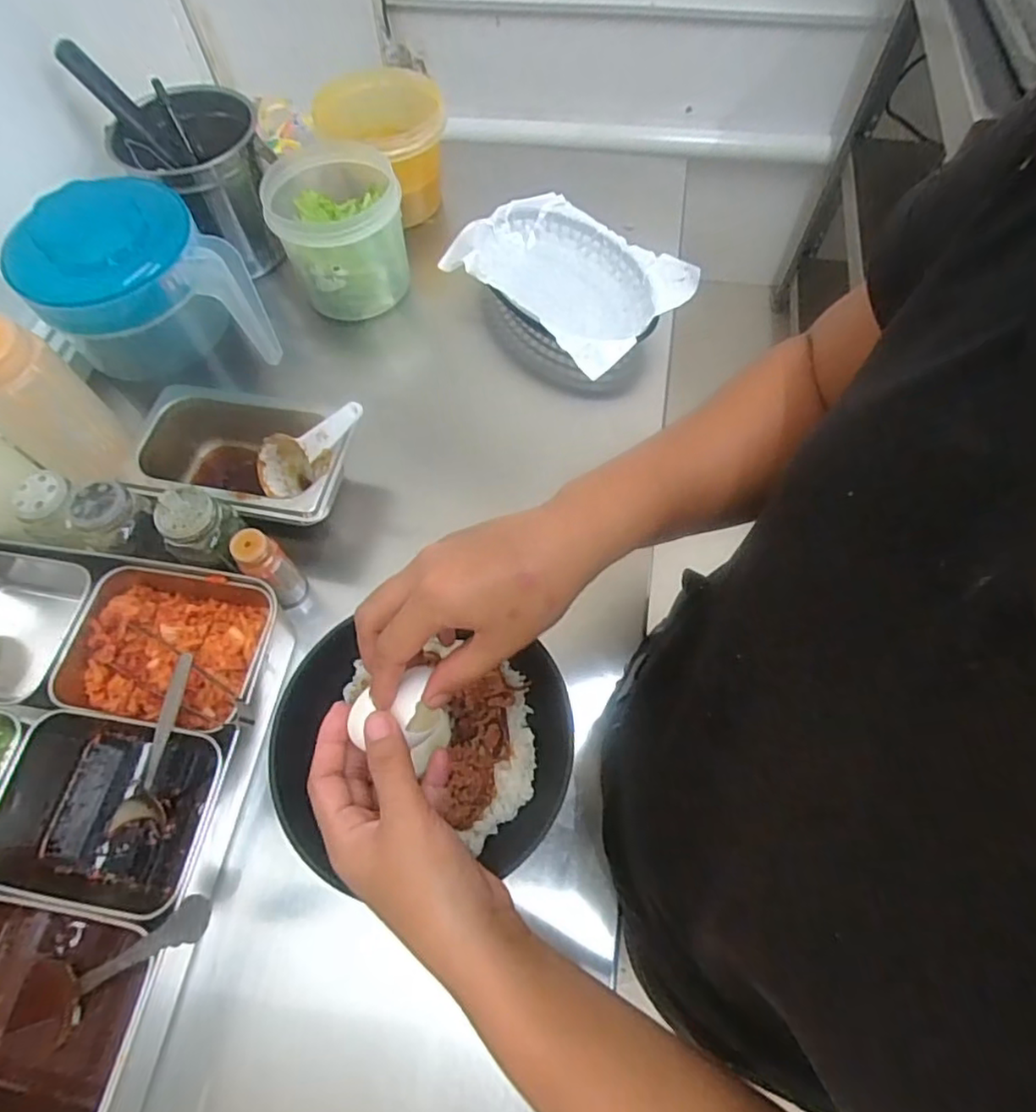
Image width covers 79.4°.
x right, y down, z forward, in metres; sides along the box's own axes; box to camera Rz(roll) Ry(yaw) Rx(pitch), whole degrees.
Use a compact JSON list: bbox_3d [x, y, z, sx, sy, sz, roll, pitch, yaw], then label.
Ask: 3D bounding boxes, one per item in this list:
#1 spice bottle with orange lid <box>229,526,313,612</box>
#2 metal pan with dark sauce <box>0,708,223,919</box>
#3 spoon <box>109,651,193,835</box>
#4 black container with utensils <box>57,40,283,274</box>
[{"bbox_3d":[-0.180,0.016,0.471,0.027,0.104,0.026,-1,64,2],"label":"spice bottle with orange lid"},{"bbox_3d":[-0.254,0.173,0.411,0.139,0.079,0.098,3,64,4],"label":"metal pan with dark sauce"},{"bbox_3d":[-0.229,0.125,0.399,0.029,0.021,0.134,30,108,16],"label":"spoon"},{"bbox_3d":[-0.318,-0.390,0.625,0.130,0.163,0.143,-28,66,-11],"label":"black container with utensils"}]

